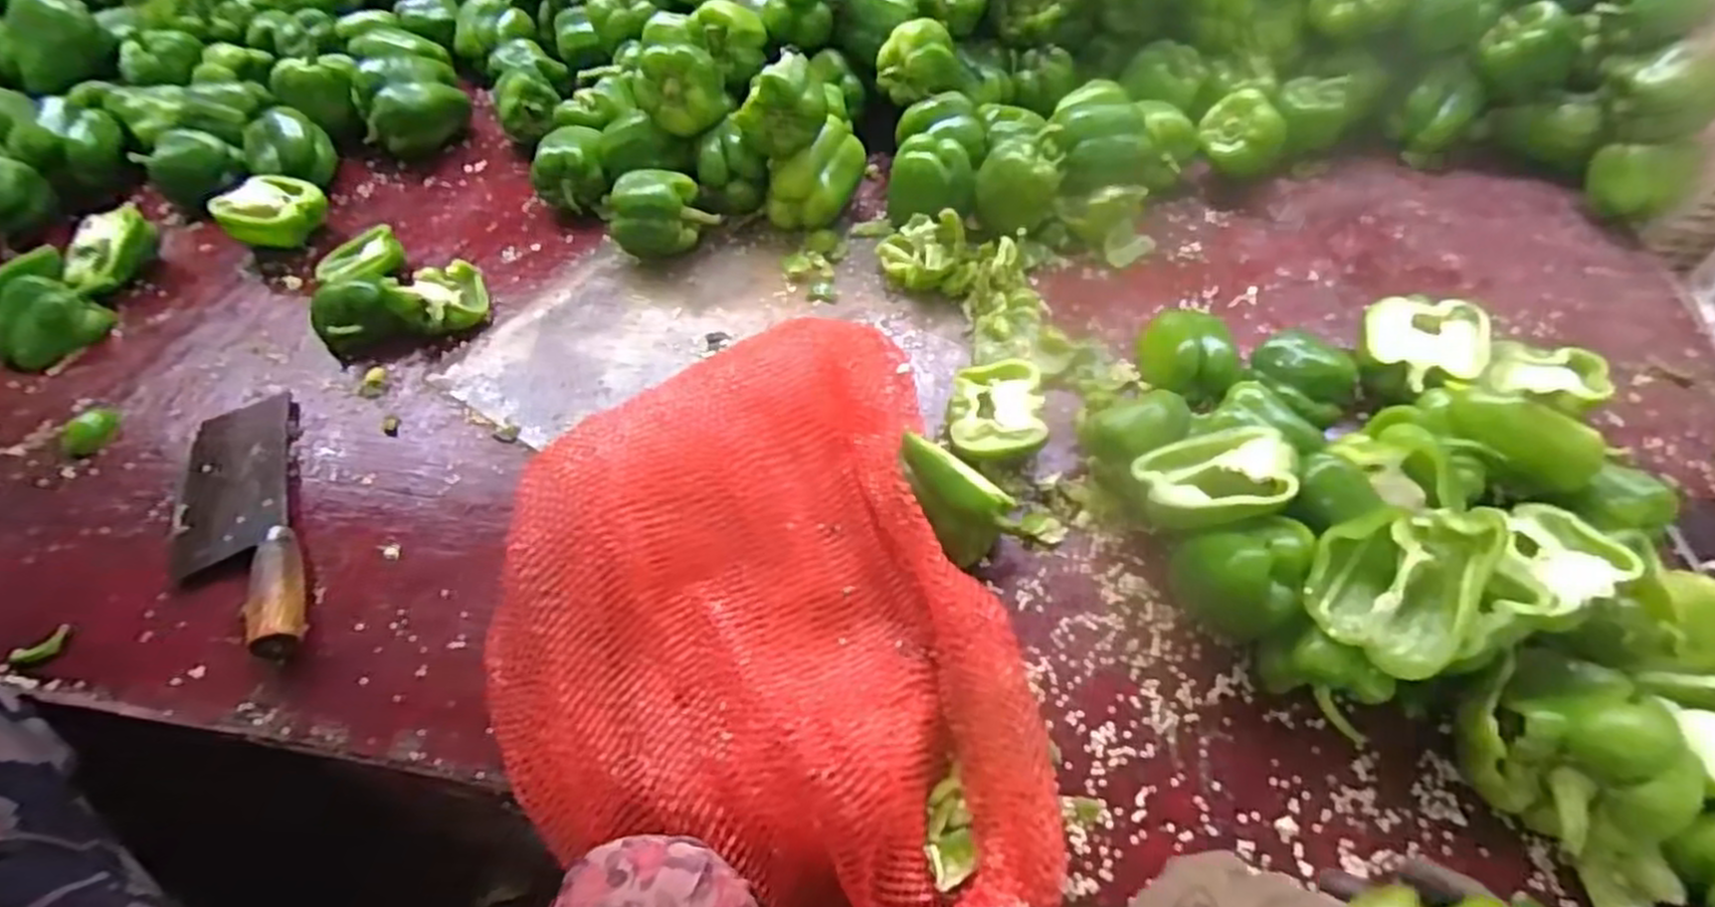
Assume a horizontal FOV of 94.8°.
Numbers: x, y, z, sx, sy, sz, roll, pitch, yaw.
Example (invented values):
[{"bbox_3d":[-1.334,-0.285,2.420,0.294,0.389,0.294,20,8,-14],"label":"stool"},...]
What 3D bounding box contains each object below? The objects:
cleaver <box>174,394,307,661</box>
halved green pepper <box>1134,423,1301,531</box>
[{"bbox_3d":[-0.472,0.049,0.596,0.088,0.034,0.268,-23,56,-16],"label":"cleaver"},{"bbox_3d":[0.256,0.023,0.559,0.099,0.042,0.076,-16,47,19],"label":"halved green pepper"}]

